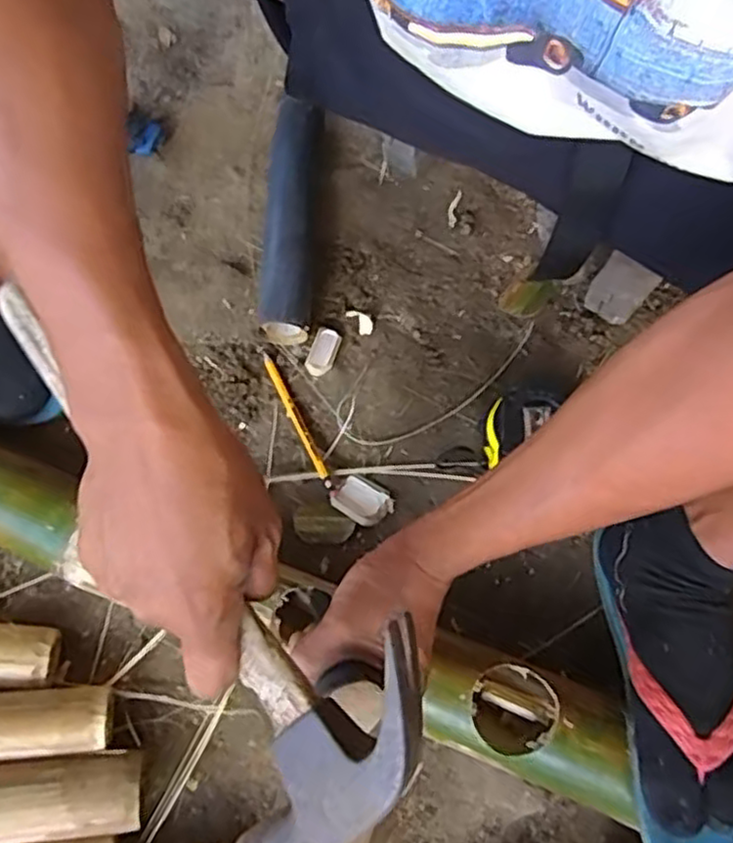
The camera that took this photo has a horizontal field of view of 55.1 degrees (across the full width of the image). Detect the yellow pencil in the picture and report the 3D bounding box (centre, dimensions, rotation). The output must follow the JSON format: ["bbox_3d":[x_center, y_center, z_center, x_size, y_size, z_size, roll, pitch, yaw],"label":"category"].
[{"bbox_3d":[-0.060,-0.002,0.602,0.010,0.011,0.135,-27,75,-6],"label":"yellow pencil"}]

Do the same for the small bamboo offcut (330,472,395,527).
[{"bbox_3d":[-0.003,0.064,0.578,0.048,0.009,0.037,28,77,9],"label":"small bamboo offcut"}]

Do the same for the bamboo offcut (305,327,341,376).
[{"bbox_3d":[-0.038,-0.061,0.620,0.023,0.009,0.043,26,76,9],"label":"bamboo offcut"}]

